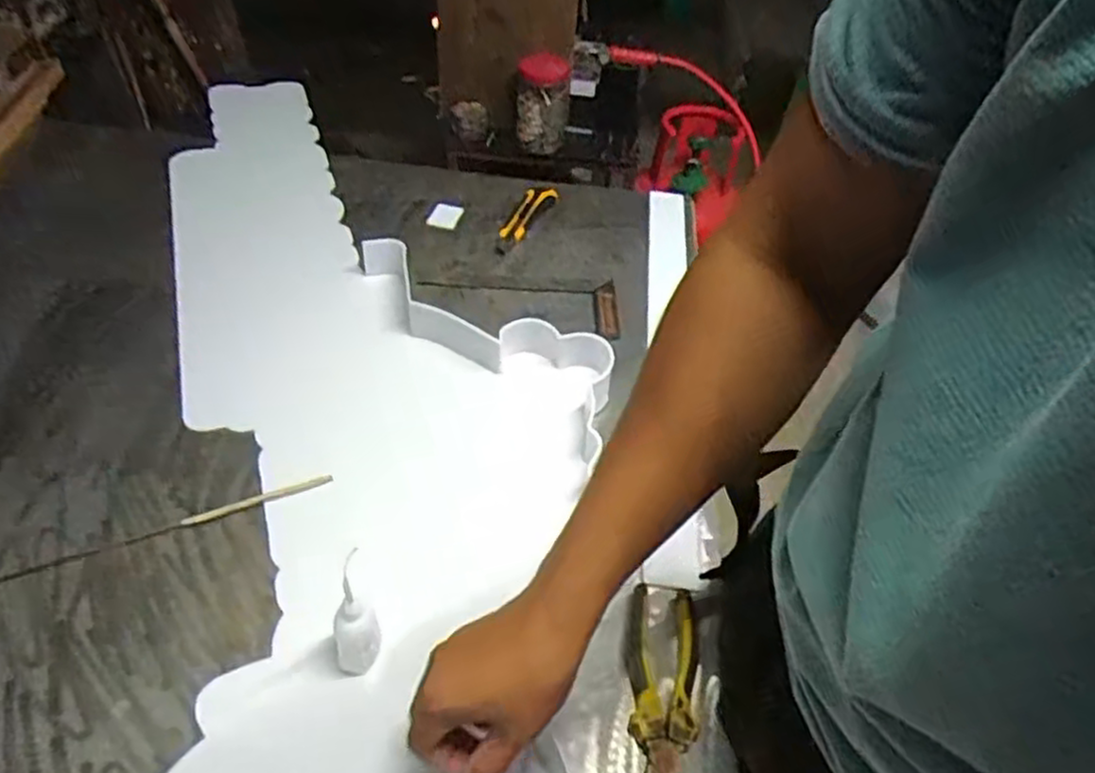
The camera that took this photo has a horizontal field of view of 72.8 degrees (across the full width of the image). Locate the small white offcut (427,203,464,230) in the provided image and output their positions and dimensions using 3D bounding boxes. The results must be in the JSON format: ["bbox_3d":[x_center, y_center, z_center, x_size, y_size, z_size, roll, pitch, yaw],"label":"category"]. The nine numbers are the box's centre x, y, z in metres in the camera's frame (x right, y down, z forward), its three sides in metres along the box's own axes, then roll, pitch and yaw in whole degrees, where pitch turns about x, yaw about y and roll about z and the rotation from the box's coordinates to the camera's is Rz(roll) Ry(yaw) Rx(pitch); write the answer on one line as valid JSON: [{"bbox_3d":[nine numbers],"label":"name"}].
[{"bbox_3d":[-0.146,-0.244,1.057,0.038,0.004,0.069,21,46,-3],"label":"small white offcut"}]

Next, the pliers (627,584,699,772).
[{"bbox_3d":[0.091,0.246,0.586,0.053,0.031,0.195,8,45,1],"label":"pliers"}]

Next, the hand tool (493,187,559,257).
[{"bbox_3d":[-0.035,-0.235,1.045,0.044,0.017,0.170,21,47,13],"label":"hand tool"}]

